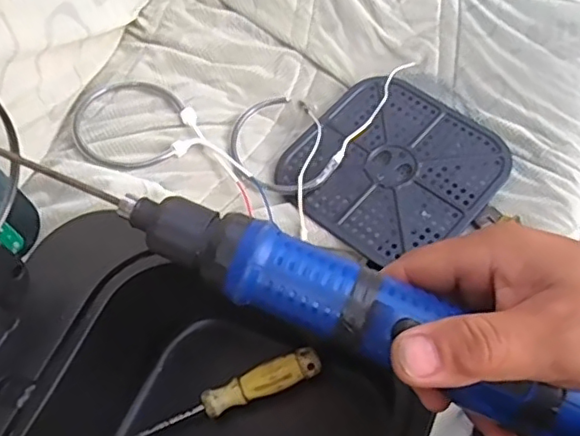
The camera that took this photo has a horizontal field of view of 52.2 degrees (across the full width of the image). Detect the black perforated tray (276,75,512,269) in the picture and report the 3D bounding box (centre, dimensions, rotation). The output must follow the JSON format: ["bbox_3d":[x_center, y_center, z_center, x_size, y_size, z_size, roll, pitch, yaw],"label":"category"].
[{"bbox_3d":[0.116,-0.060,0.682,0.211,0.028,0.211,40,71,16],"label":"black perforated tray"}]

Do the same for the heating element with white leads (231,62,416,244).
[{"bbox_3d":[0.029,-0.117,0.697,0.139,0.023,0.253,31,69,13],"label":"heating element with white leads"}]

